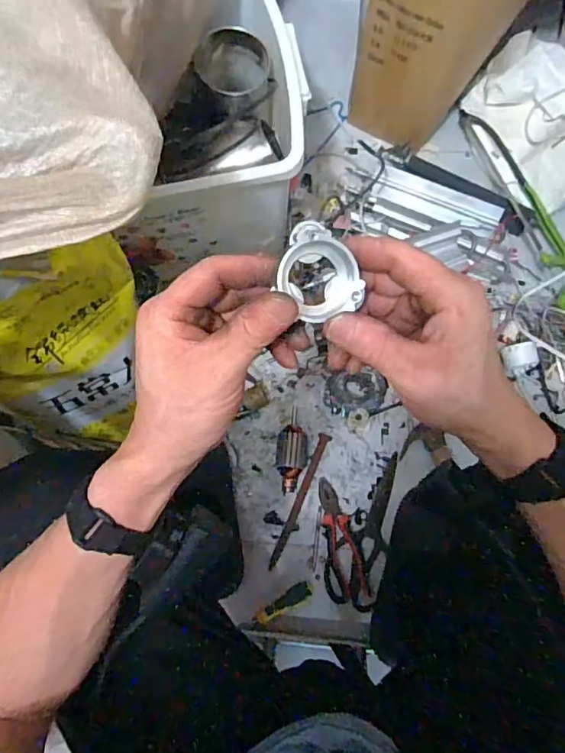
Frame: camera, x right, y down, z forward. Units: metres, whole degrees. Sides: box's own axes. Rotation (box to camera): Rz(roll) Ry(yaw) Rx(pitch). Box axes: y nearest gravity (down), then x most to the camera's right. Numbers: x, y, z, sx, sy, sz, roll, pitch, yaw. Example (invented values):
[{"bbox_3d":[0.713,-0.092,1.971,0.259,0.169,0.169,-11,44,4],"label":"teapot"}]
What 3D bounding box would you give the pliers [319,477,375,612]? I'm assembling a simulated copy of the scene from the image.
[{"bbox_3d":[0.093,0.285,0.857,0.067,0.016,0.215,-14,75,-2],"label":"pliers"}]

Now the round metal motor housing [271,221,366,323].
[{"bbox_3d":[0.018,-0.056,0.279,0.039,0.019,0.050,-40,108,-5],"label":"round metal motor housing"}]

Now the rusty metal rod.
[{"bbox_3d":[0.029,0.213,0.881,0.020,0.010,0.245,24,77,8],"label":"rusty metal rod"}]

